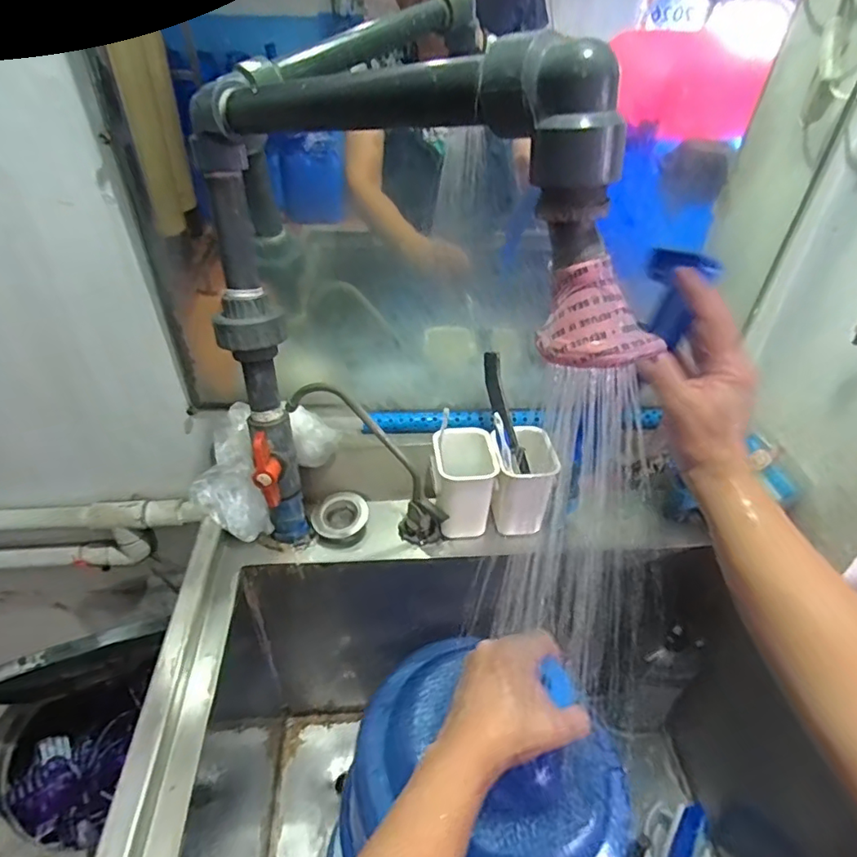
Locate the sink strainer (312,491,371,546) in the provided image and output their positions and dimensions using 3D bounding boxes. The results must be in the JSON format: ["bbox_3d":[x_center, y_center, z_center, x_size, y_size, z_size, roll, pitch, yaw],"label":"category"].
[{"bbox_3d":[-0.111,0.110,0.695,0.069,0.028,0.067,9,39,9],"label":"sink strainer"}]

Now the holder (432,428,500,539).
[{"bbox_3d":[0.041,0.067,0.673,0.072,0.106,0.085,1,38,-2],"label":"holder"}]

